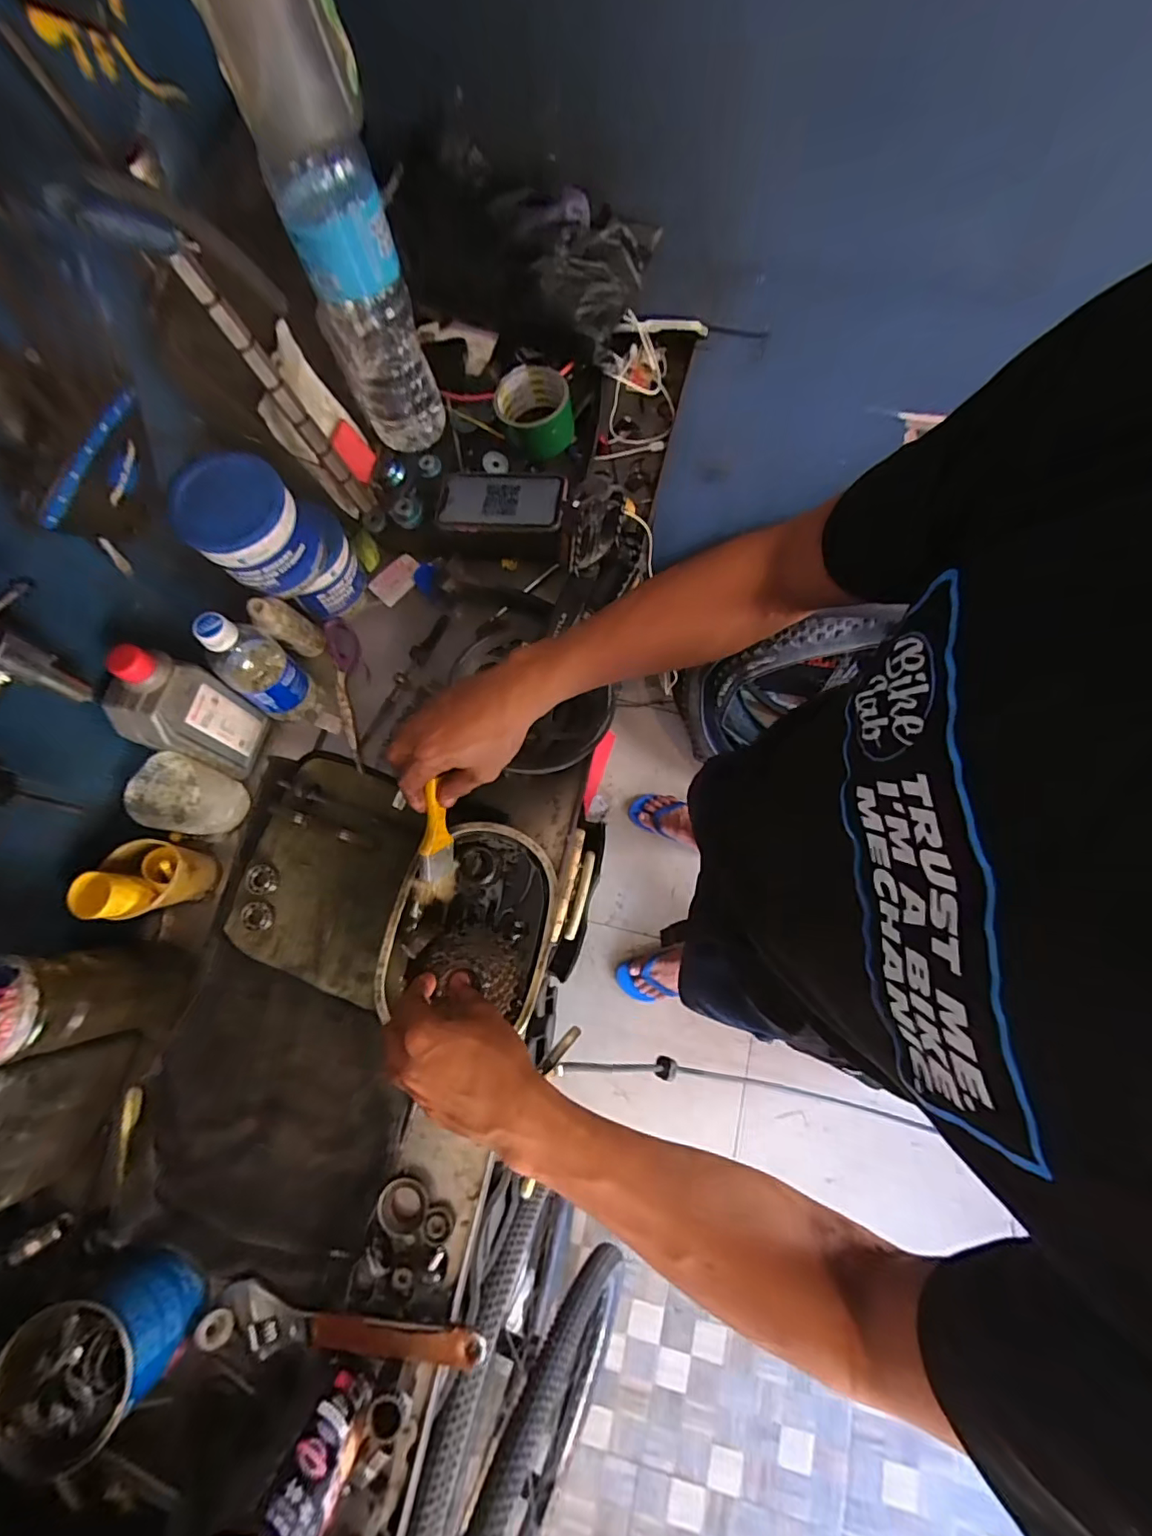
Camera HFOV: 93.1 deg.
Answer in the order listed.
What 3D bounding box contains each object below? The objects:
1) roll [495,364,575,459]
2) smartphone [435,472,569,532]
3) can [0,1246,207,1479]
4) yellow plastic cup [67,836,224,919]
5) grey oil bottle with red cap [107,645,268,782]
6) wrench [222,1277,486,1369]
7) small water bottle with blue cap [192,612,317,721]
[{"bbox_3d":[-0.048,-0.420,0.649,0.083,0.055,0.080,-1,74,2],"label":"roll"},{"bbox_3d":[-0.089,-0.317,0.644,0.153,0.009,0.081,5,73,9],"label":"smartphone"},{"bbox_3d":[-0.369,0.455,0.429,0.087,0.092,0.093,-1,74,2],"label":"can"},{"bbox_3d":[-0.402,0.109,0.526,0.059,0.110,0.074,8,74,4],"label":"yellow plastic cup"},{"bbox_3d":[-0.384,-0.052,0.536,0.048,0.170,0.077,13,75,6],"label":"grey oil bottle with red cap"},{"bbox_3d":[-0.193,0.479,0.458,0.230,0.027,0.043,6,74,4],"label":"wrench"},{"bbox_3d":[-0.331,-0.104,0.567,0.061,0.171,0.063,-1,74,2],"label":"small water bottle with blue cap"}]

